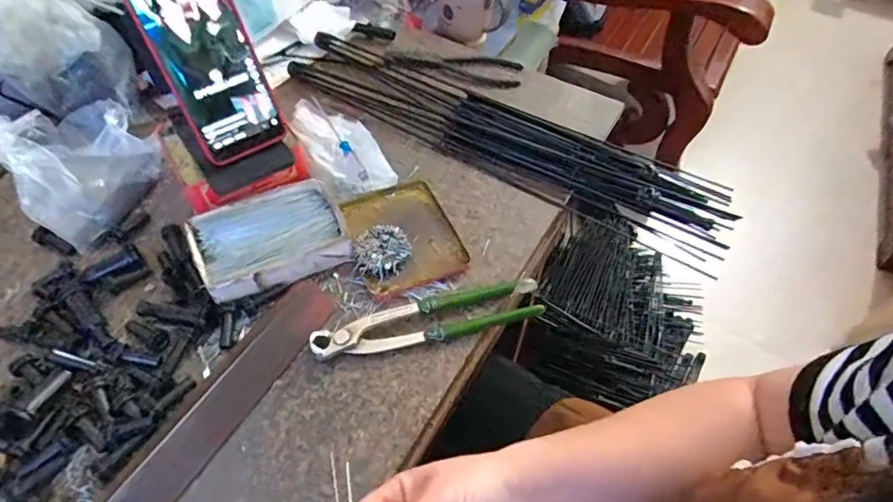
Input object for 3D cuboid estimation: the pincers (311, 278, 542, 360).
[{"bbox_3d":[-0.014,0.058,0.452,0.199,0.017,0.044,-12,56,-12],"label":"pincers"}]

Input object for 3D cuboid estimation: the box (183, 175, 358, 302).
[{"bbox_3d":[-0.160,-0.011,0.482,0.127,0.031,0.090,-23,58,-18],"label":"box"}]

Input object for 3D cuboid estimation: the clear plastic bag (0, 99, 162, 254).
[{"bbox_3d":[-0.350,-0.089,0.504,0.137,0.074,0.127,40,61,23],"label":"clear plastic bag"}]

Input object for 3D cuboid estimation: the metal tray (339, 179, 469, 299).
[{"bbox_3d":[-0.042,-0.017,0.511,0.098,0.013,0.124,-19,57,-16],"label":"metal tray"}]

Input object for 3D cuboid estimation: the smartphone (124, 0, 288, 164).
[{"bbox_3d":[-0.201,-0.161,0.447,0.079,0.162,0.008,-31,34,-23],"label":"smartphone"}]

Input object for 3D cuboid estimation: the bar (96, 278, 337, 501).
[{"bbox_3d":[-0.190,0.135,0.384,0.044,0.018,0.296,26,57,15],"label":"bar"}]

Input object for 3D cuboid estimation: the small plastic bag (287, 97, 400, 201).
[{"bbox_3d":[-0.116,-0.114,0.557,0.081,0.040,0.135,-26,59,-20],"label":"small plastic bag"}]

